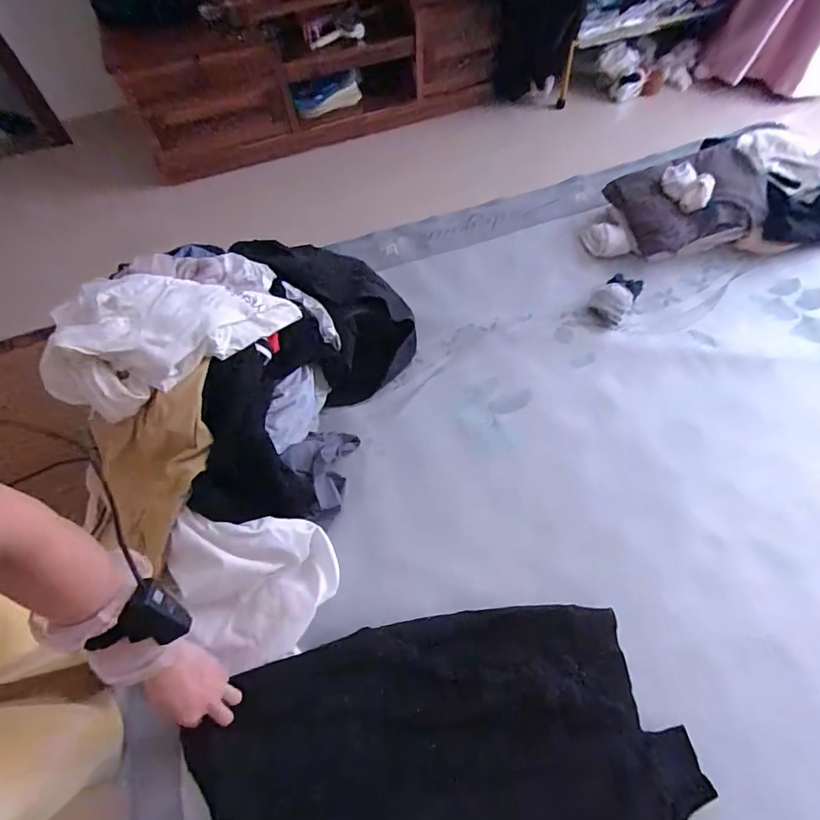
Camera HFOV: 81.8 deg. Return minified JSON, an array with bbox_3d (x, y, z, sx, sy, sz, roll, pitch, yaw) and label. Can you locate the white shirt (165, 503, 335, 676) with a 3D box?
[{"bbox_3d":[-0.229,0.265,0.689,0.235,0.116,0.197,-3,60,2],"label":"white shirt"}]

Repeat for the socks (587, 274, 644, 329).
[{"bbox_3d":[0.421,-0.231,0.970,0.077,0.048,0.124,34,67,21],"label":"socks"}]

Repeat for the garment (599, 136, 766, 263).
[{"bbox_3d":[0.606,-0.450,1.038,0.295,0.119,0.213,-12,62,-4],"label":"garment"}]

